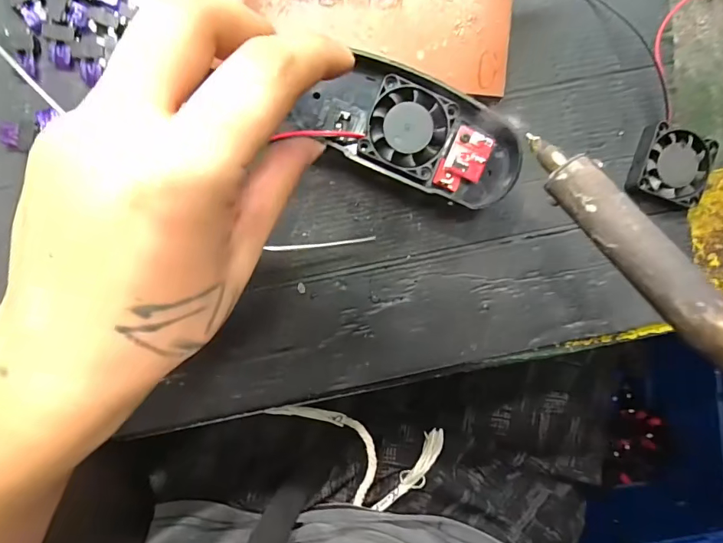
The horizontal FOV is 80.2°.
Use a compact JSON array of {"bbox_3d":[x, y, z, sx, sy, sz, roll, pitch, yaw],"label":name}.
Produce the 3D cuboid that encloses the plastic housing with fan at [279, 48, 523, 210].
[{"bbox_3d":[0.026,-0.069,0.212,0.113,0.020,0.048,19,94,-6],"label":"plastic housing with fan"}]

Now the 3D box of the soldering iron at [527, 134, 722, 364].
[{"bbox_3d":[0.143,0.049,0.136,0.025,0.019,0.259,-34,71,1],"label":"soldering iron"}]

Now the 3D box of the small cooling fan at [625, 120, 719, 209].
[{"bbox_3d":[0.178,-0.060,0.248,0.040,0.014,0.039,17,93,-3],"label":"small cooling fan"}]

